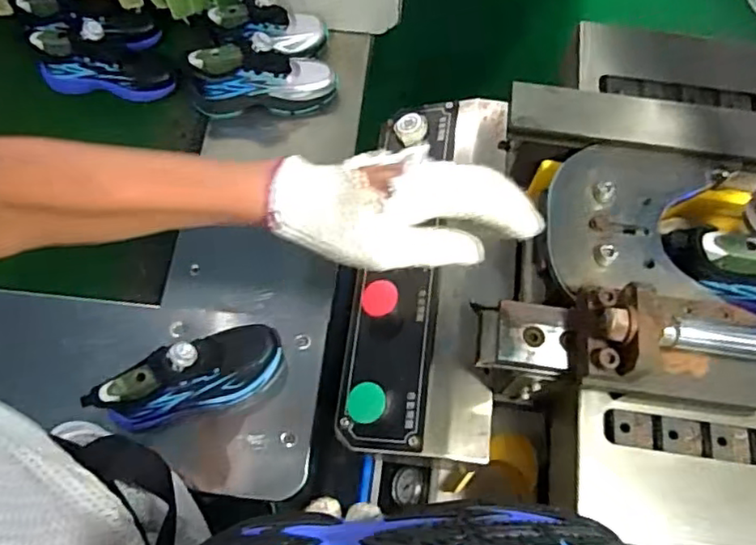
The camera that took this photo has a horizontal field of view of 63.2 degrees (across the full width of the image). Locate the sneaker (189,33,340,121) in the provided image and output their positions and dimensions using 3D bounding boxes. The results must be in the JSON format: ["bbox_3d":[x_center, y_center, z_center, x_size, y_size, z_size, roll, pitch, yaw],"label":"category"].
[{"bbox_3d":[-0.174,-0.297,0.942,0.218,0.104,0.076,-12,68,-7],"label":"sneaker"}]

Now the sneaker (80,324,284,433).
[{"bbox_3d":[-0.232,0.120,0.756,0.240,0.109,0.085,-15,68,-23],"label":"sneaker"}]

